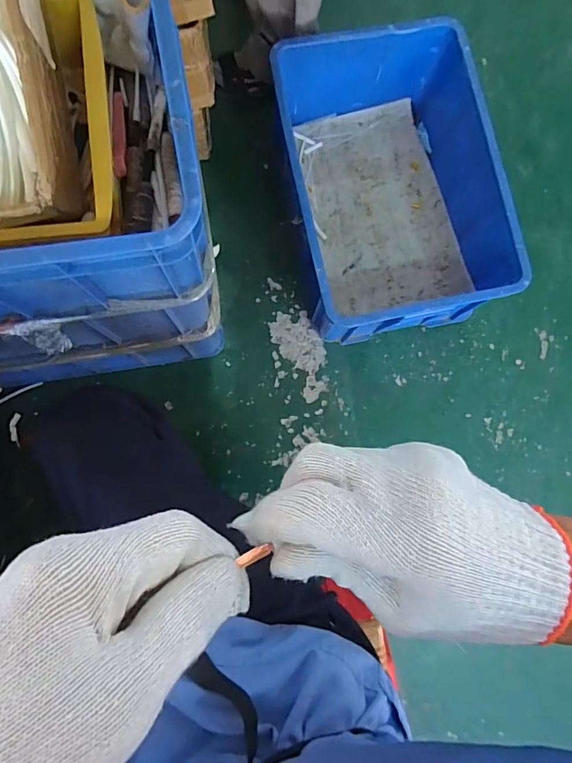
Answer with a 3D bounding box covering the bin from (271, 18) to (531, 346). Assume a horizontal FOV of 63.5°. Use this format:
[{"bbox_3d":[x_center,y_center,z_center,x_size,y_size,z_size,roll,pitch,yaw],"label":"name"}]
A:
[{"bbox_3d":[0.220,-0.437,1.053,0.431,0.255,0.612,-12,84,-5],"label":"bin"}]

